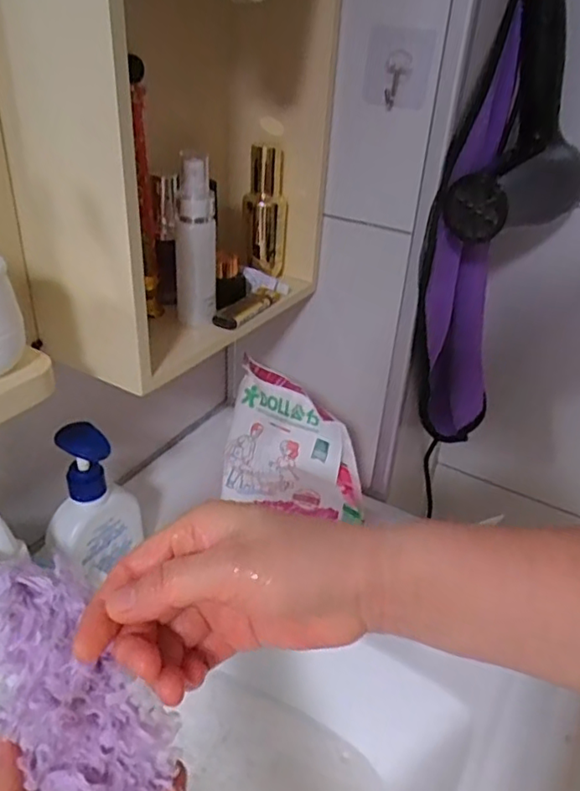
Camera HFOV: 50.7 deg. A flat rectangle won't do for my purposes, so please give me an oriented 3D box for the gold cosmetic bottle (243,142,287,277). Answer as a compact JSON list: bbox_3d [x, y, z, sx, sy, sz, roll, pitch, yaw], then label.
[{"bbox_3d":[-0.023,-0.179,0.592,0.040,0.116,0.035,2,32,-3],"label":"gold cosmetic bottle"}]

